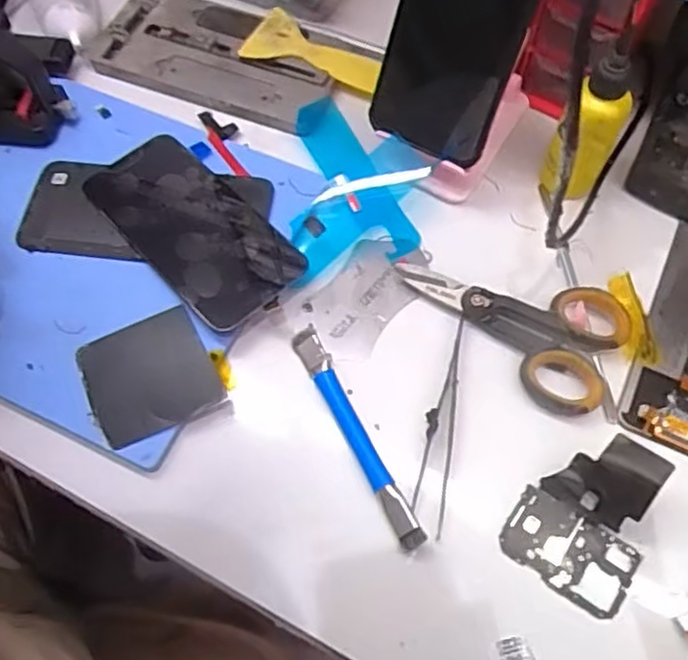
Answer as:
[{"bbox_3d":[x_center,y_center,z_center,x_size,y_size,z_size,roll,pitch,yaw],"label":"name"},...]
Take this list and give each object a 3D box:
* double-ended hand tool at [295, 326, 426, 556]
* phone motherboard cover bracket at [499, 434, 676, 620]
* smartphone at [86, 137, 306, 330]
[{"bbox_3d":[0.006,0.055,0.385,0.015,0.009,0.139,-25,68,-11],"label":"double-ended hand tool"},{"bbox_3d":[0.129,0.095,0.354,0.066,0.032,0.079,34,70,15],"label":"phone motherboard cover bracket"},{"bbox_3d":[-0.097,-0.067,0.440,0.071,0.006,0.156,-40,65,-17],"label":"smartphone"}]

